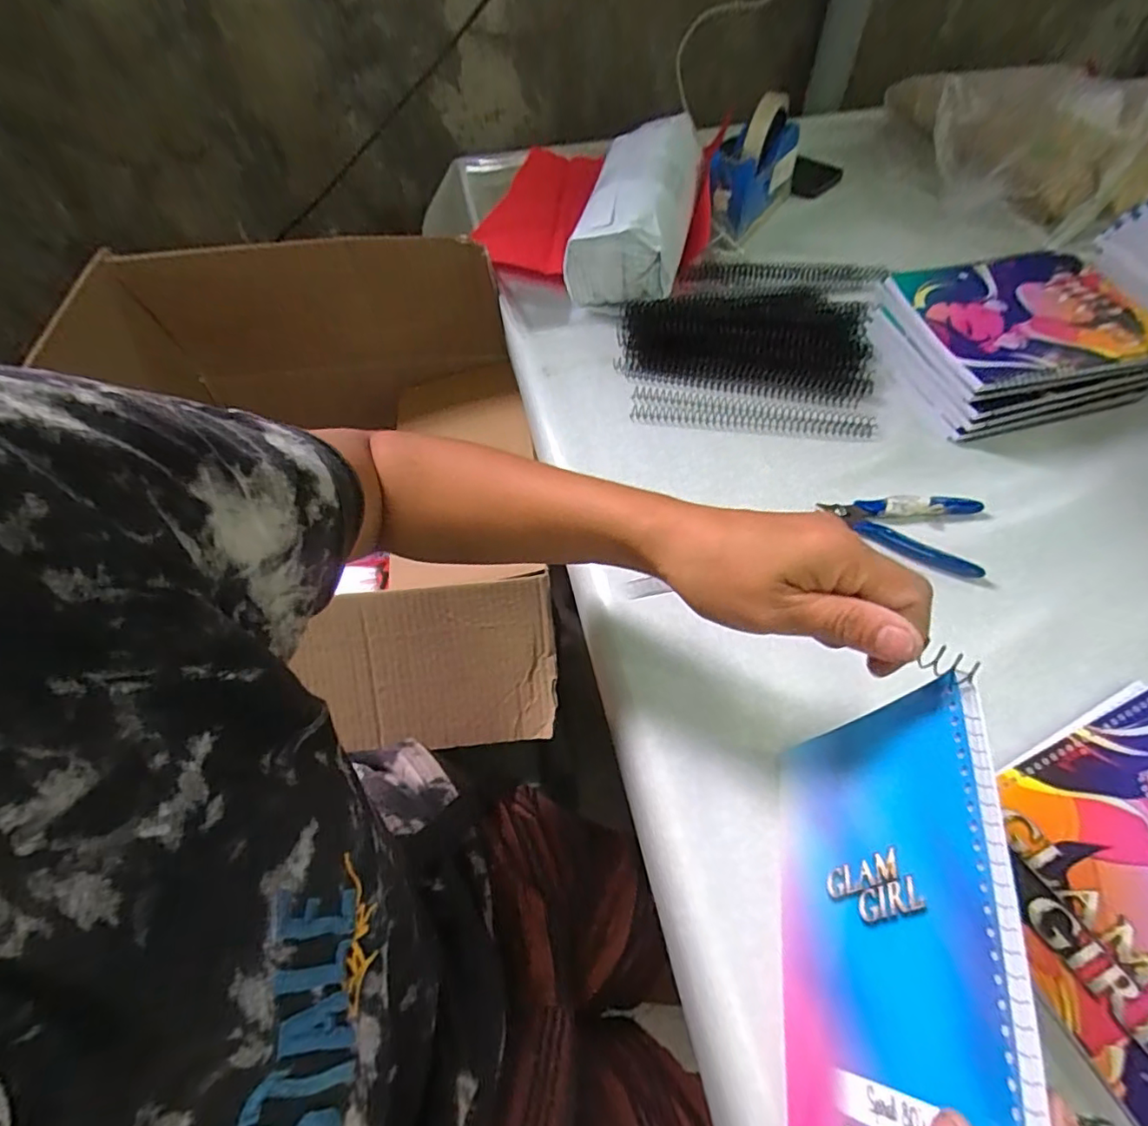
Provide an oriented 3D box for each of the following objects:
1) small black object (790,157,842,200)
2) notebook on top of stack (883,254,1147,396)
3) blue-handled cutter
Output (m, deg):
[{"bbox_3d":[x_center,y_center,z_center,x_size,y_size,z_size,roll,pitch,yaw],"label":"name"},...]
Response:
[{"bbox_3d":[0.309,-0.497,0.725,0.090,0.027,0.043,-29,61,-16],"label":"small black object"},{"bbox_3d":[0.397,-0.216,0.493,0.195,0.014,0.147,-11,58,-5],"label":"notebook on top of stack"},{"bbox_3d":[0.254,-0.033,0.438,0.113,0.015,0.064,15,59,11],"label":"blue-handled cutter"}]

